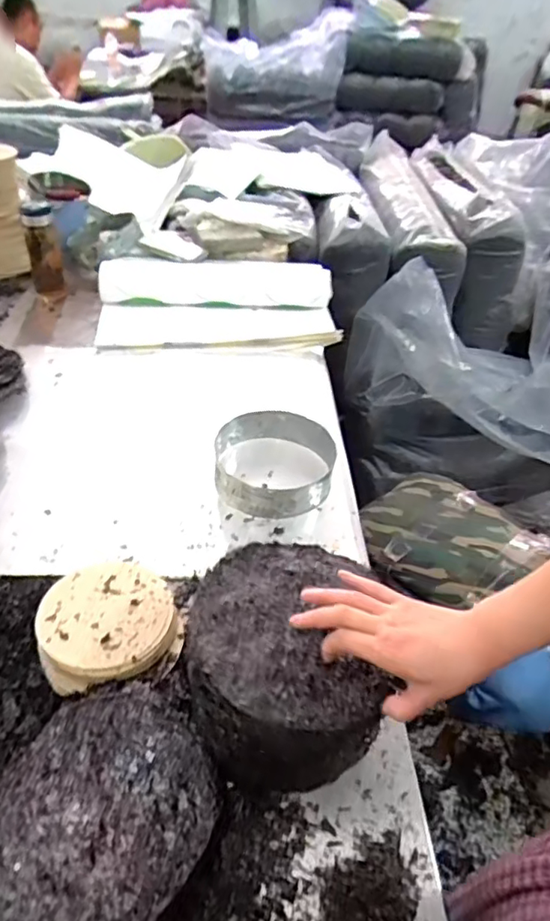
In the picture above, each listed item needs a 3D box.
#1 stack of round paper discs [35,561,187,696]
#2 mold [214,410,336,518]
[{"bbox_3d":[-0.184,0.187,0.667,0.150,0.053,0.145,-4,42,-11],"label":"stack of round paper discs"},{"bbox_3d":[-0.001,0.006,0.887,0.177,0.063,0.175,3,41,-3],"label":"mold"}]

